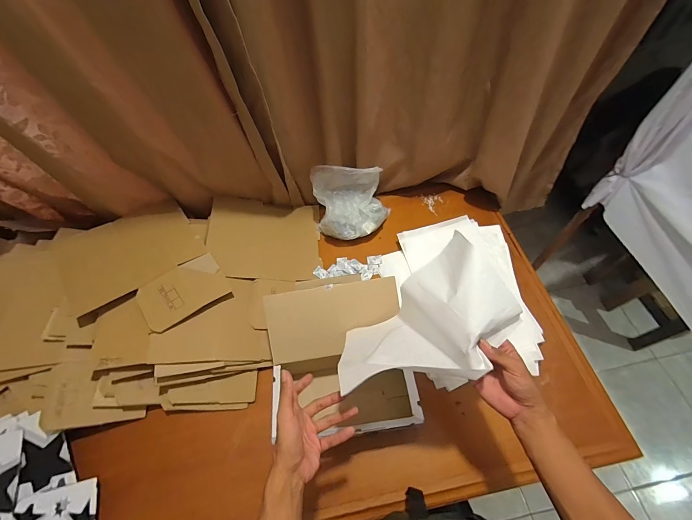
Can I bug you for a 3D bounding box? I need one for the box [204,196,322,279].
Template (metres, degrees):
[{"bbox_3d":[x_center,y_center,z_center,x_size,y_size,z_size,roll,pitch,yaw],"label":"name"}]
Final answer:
[{"bbox_3d":[-0.226,-0.062,0.878,0.295,0.021,0.258,3,56,-18],"label":"box"}]

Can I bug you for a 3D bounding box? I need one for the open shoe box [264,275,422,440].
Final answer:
[{"bbox_3d":[-0.009,0.216,0.661,0.293,0.198,0.267,-9,59,-1],"label":"open shoe box"}]

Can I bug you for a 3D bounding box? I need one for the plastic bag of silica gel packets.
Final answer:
[{"bbox_3d":[0.015,-0.163,0.862,0.198,0.155,0.155,-6,59,1],"label":"plastic bag of silica gel packets"}]

